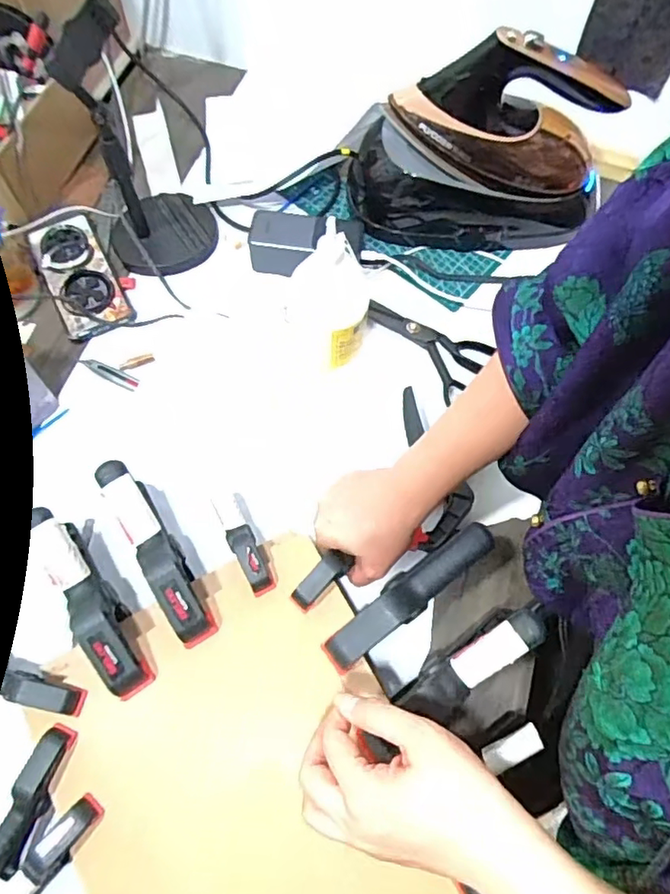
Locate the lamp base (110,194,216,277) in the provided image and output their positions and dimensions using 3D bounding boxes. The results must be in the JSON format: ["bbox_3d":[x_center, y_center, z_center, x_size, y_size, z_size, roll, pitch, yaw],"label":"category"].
[{"bbox_3d":[-0.216,-0.278,0.721,0.123,0.019,0.125,-13,69,-8],"label":"lamp base"}]

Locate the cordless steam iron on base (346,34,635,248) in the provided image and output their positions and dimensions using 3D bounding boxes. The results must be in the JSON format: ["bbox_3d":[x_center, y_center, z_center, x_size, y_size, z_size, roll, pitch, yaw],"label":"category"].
[{"bbox_3d":[0.175,-0.355,0.669,0.289,0.199,0.133,2,68,-2],"label":"cordless steam iron on base"}]

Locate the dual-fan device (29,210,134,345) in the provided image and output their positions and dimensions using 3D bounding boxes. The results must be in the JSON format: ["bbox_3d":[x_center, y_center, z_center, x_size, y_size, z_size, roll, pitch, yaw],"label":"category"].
[{"bbox_3d":[-0.306,-0.207,0.680,0.075,0.022,0.167,-26,71,-13],"label":"dual-fan device"}]

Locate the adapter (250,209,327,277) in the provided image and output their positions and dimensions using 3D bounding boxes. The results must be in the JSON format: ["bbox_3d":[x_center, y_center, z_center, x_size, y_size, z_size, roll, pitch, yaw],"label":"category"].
[{"bbox_3d":[-0.059,-0.245,0.701,0.089,0.049,0.063,3,68,-2],"label":"adapter"}]

